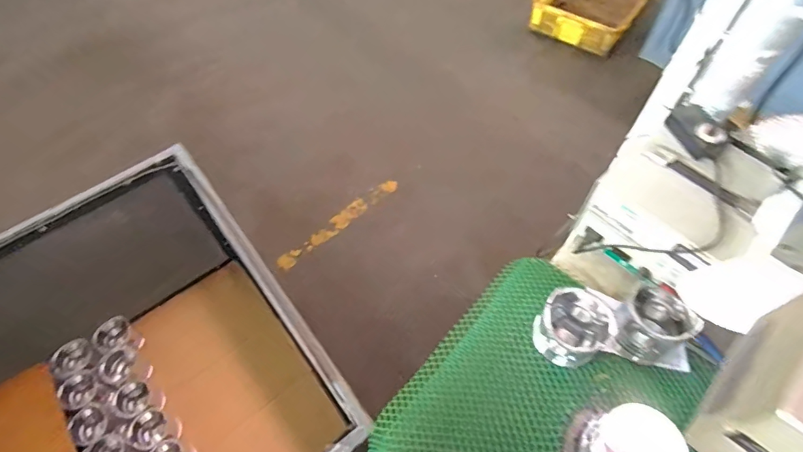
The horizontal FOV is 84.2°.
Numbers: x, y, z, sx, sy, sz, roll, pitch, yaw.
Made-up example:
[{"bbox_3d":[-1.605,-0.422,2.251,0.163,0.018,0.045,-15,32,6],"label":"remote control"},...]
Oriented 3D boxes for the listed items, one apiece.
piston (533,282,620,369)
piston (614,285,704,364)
[{"bbox_3d":[0.239,0.140,0.622,0.090,0.072,0.094,0,59,1],"label":"piston"},{"bbox_3d":[0.359,0.143,0.641,0.096,0.076,0.087,-35,65,-18],"label":"piston"}]

